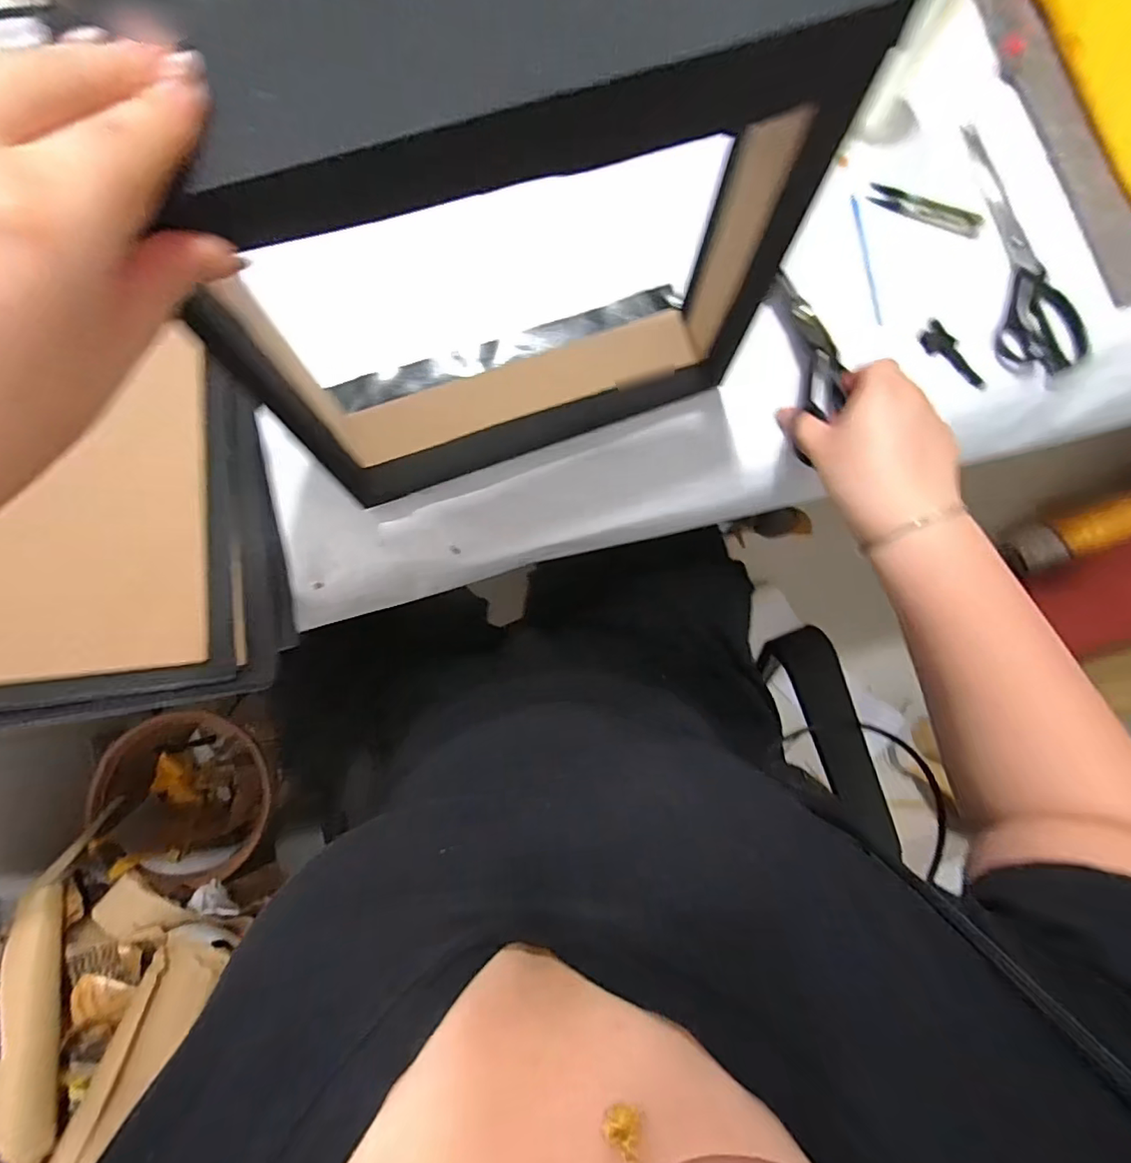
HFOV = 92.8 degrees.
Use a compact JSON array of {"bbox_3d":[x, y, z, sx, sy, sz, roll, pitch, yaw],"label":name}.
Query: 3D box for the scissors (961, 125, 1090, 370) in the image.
[{"bbox_3d":[0.389,-0.295,0.466,0.073,0.010,0.236,-9,83,-4],"label":"scissors"}]

